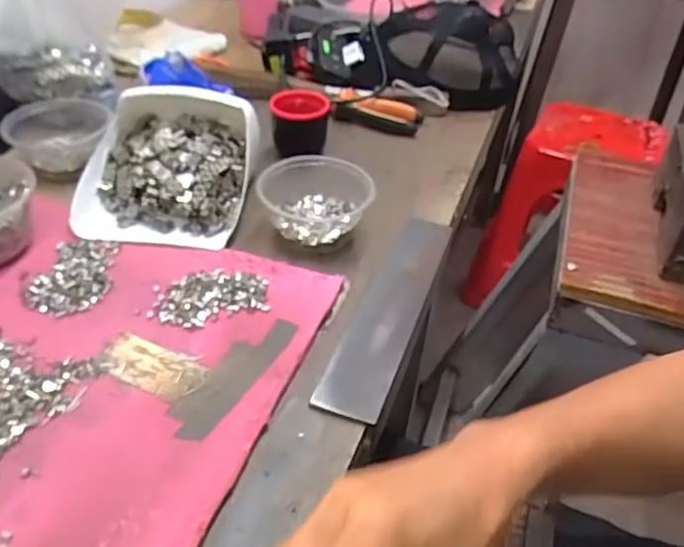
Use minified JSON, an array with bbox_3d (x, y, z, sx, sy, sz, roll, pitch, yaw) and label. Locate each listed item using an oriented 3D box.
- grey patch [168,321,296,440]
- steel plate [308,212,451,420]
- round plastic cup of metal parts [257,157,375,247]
[{"bbox_3d":[-0.078,0.070,0.427,0.034,0.004,0.120,23,44,19],"label":"grey patch"},{"bbox_3d":[0.042,0.023,0.498,0.048,0.005,0.242,12,42,17],"label":"steel plate"},{"bbox_3d":[-0.026,-0.069,0.562,0.107,0.047,0.090,2,41,-4],"label":"round plastic cup of metal parts"}]

